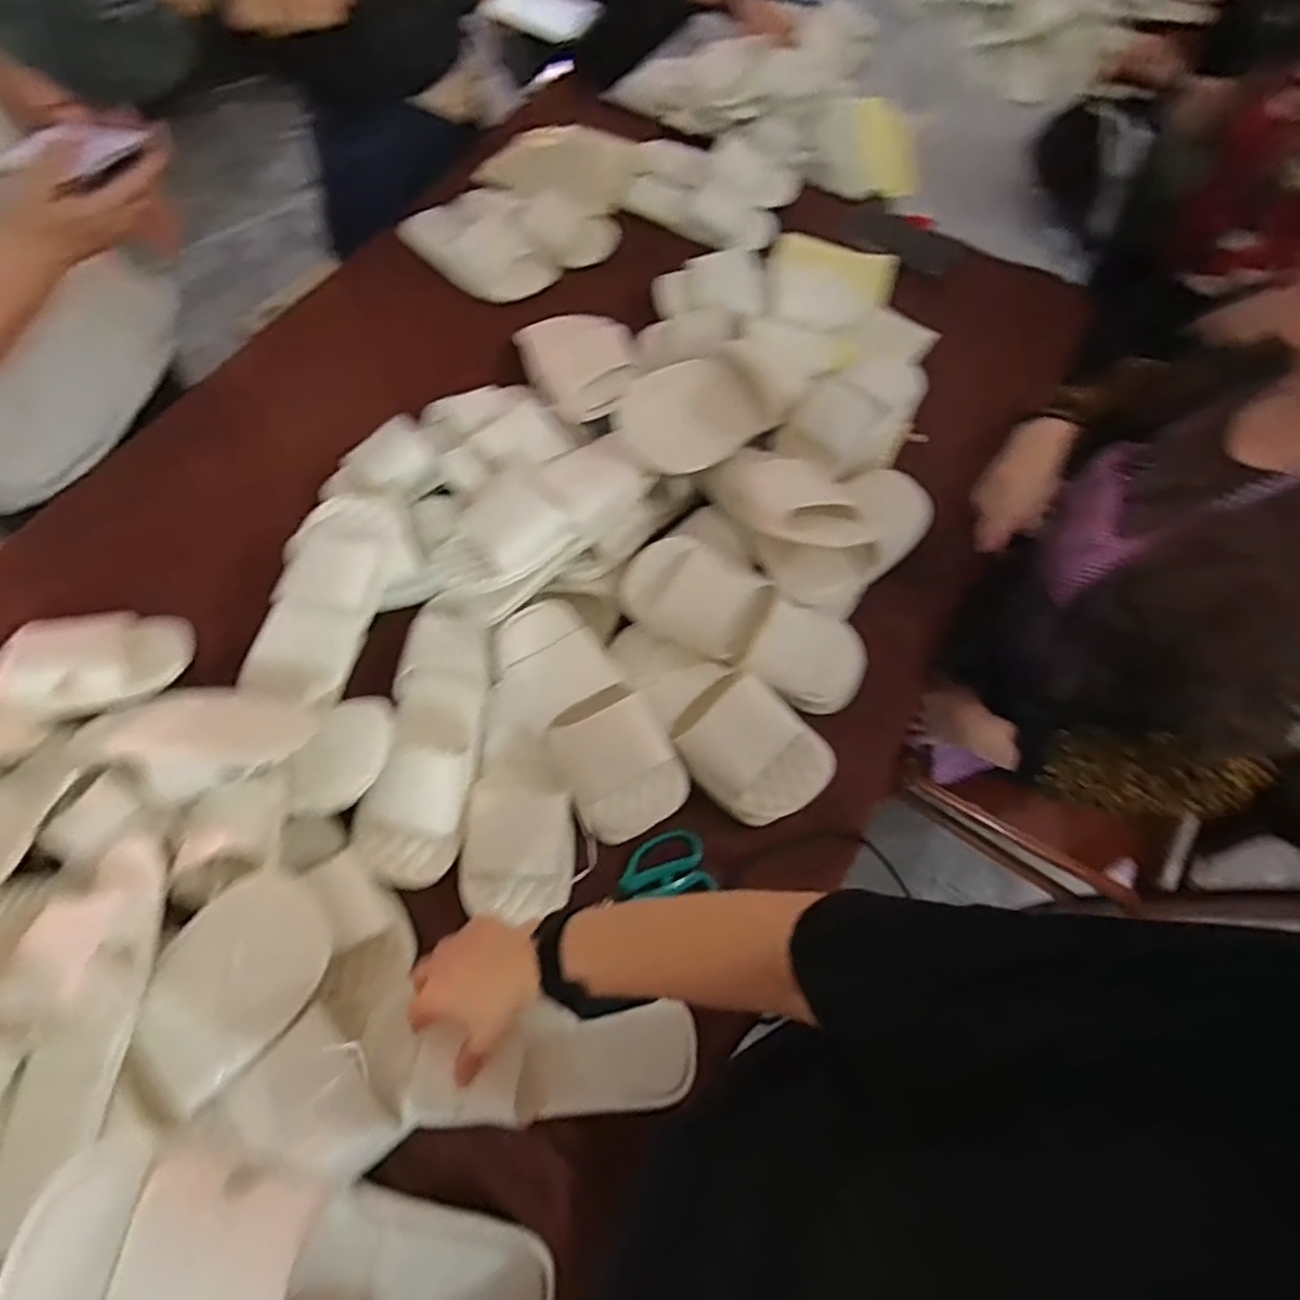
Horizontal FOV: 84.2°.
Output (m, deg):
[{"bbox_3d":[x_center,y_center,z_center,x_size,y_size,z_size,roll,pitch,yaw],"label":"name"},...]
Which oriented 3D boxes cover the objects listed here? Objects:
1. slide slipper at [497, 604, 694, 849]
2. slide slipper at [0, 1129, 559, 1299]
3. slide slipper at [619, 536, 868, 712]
[{"bbox_3d":[-0.063,0.063,0.719,0.111,0.051,0.249,-29,69,-15],"label":"slide slipper"},{"bbox_3d":[-0.194,0.351,0.397,0.287,0.067,0.114,19,62,-13],"label":"slide slipper"},{"bbox_3d":[0.105,-0.028,0.747,0.270,0.044,0.106,27,89,-6],"label":"slide slipper"}]

